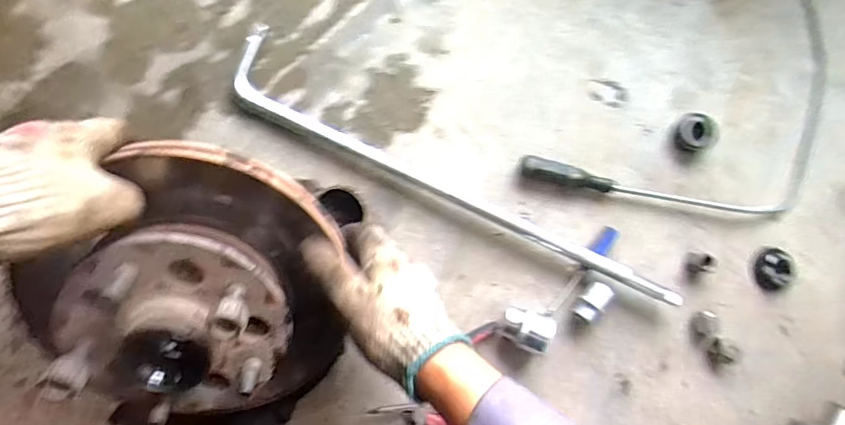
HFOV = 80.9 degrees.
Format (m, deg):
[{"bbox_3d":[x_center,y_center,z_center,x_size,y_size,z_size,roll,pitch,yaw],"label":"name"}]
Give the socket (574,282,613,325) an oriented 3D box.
[{"bbox_3d":[0.171,0.091,0.498,0.019,0.026,0.043,37,81,-1],"label":"socket"}]

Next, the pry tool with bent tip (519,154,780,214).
[{"bbox_3d":[0.248,-0.023,0.528,0.294,0.021,0.026,10,82,-5],"label":"pry tool with bent tip"}]

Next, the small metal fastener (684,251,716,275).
[{"bbox_3d":[0.292,0.052,0.521,0.020,0.022,0.024,-2,84,-7],"label":"small metal fastener"}]

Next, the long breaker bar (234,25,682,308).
[{"bbox_3d":[0.037,-0.038,0.505,0.501,0.032,0.068,28,81,-3],"label":"long breaker bar"}]

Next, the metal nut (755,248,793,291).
[{"bbox_3d":[0.377,0.061,0.532,0.029,0.022,0.046,8,83,-6],"label":"metal nut"}]

